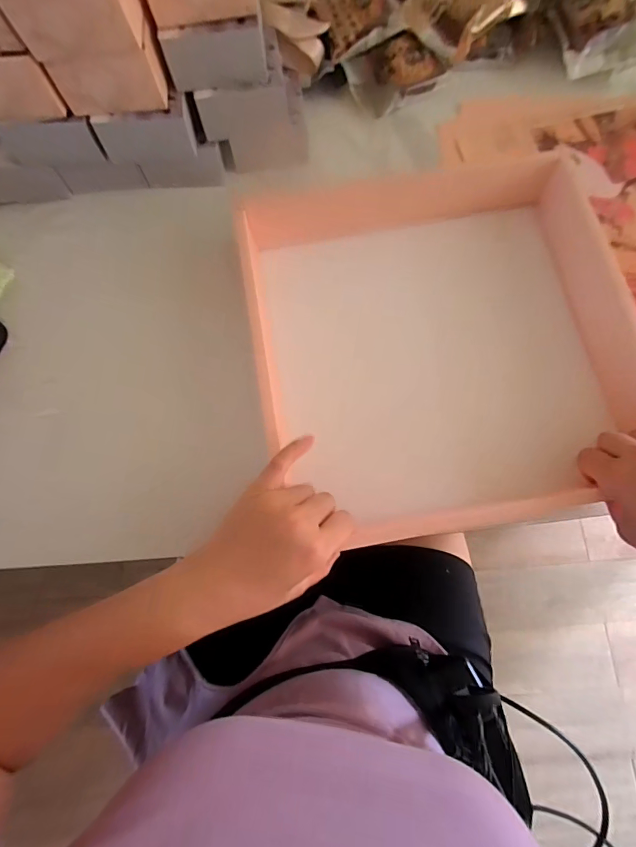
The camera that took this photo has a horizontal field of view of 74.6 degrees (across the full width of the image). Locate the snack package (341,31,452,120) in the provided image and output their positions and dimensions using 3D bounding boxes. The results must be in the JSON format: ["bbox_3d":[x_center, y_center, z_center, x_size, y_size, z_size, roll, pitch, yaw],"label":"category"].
[{"bbox_3d":[0.090,-0.418,0.492,0.101,0.025,0.077,-33,77,-9],"label":"snack package"}]

